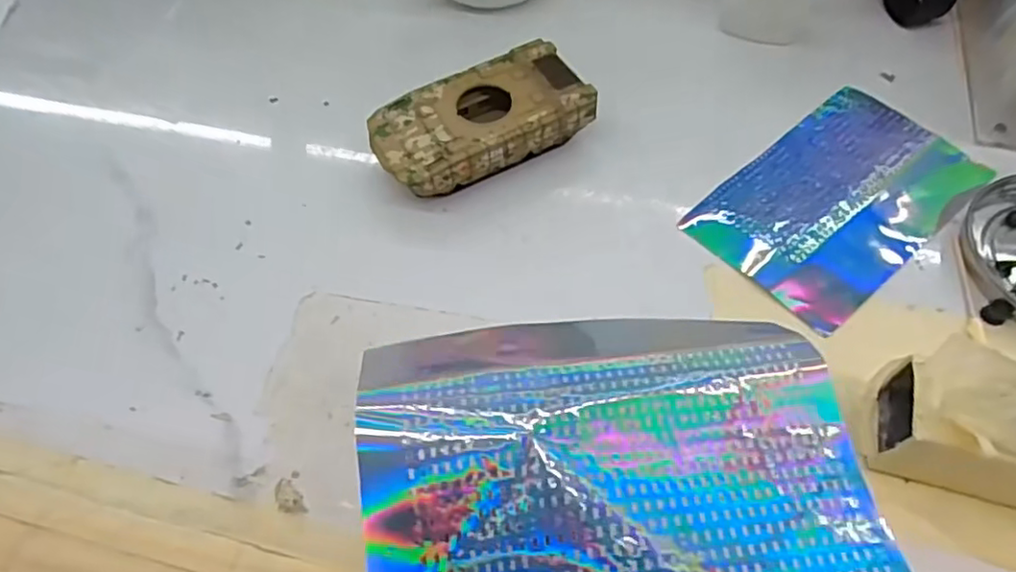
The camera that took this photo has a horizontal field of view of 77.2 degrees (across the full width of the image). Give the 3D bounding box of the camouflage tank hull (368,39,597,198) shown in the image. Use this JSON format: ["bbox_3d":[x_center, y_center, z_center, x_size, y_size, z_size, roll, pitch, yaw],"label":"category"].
[{"bbox_3d":[-0.013,-0.073,0.292,0.095,0.026,0.051,-26,61,-12],"label":"camouflage tank hull"}]

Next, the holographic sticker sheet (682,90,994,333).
[{"bbox_3d":[0.144,-0.040,0.276,0.121,0.004,0.075,-37,64,-18],"label":"holographic sticker sheet"}]

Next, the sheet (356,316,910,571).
[{"bbox_3d":[0.026,0.046,0.156,0.119,0.014,0.084,-7,59,-1],"label":"sheet"}]

